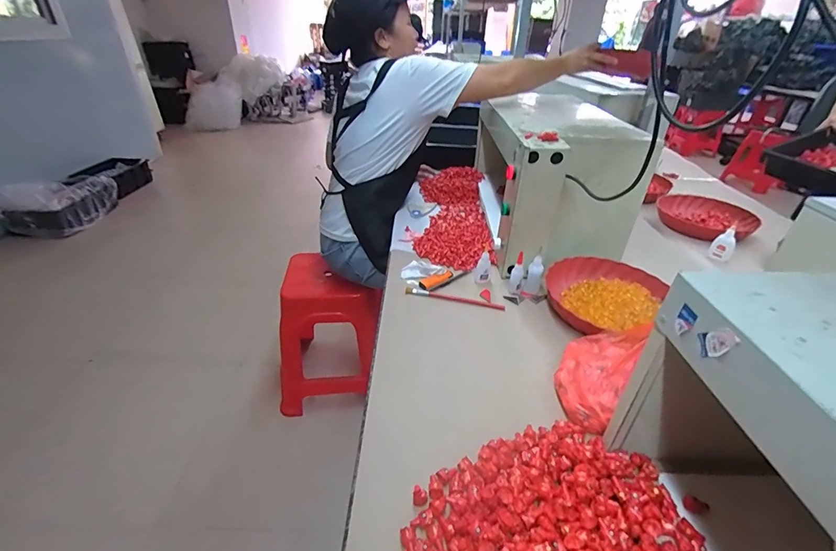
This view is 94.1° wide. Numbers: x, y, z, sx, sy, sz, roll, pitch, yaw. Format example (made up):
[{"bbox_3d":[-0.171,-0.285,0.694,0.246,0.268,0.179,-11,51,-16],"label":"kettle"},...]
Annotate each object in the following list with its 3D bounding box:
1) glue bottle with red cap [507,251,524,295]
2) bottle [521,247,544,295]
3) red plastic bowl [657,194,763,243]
[{"bbox_3d":[0.200,-0.008,0.785,0.025,0.086,0.026,13,33,17],"label":"glue bottle with red cap"},{"bbox_3d":[0.234,-0.007,0.786,0.033,0.089,0.025,13,33,17],"label":"bottle"},{"bbox_3d":[0.845,-0.177,1.142,0.220,0.055,0.258,-21,39,-33],"label":"red plastic bowl"}]

